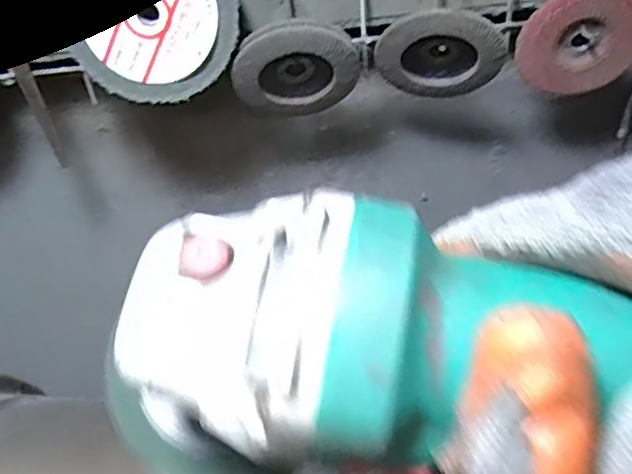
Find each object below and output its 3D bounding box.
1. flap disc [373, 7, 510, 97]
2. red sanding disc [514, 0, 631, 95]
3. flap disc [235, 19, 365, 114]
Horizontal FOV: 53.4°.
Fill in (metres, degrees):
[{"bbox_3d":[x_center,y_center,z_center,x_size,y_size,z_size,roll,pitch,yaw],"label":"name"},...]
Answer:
[{"bbox_3d":[0.091,-0.137,0.464,0.091,0.082,0.017,-5,63,26],"label":"flap disc"},{"bbox_3d":[0.196,-0.144,0.460,0.091,0.083,0.014,-1,41,8],"label":"red sanding disc"},{"bbox_3d":[-0.014,-0.123,0.466,0.089,0.083,0.012,-18,56,18],"label":"flap disc"}]

